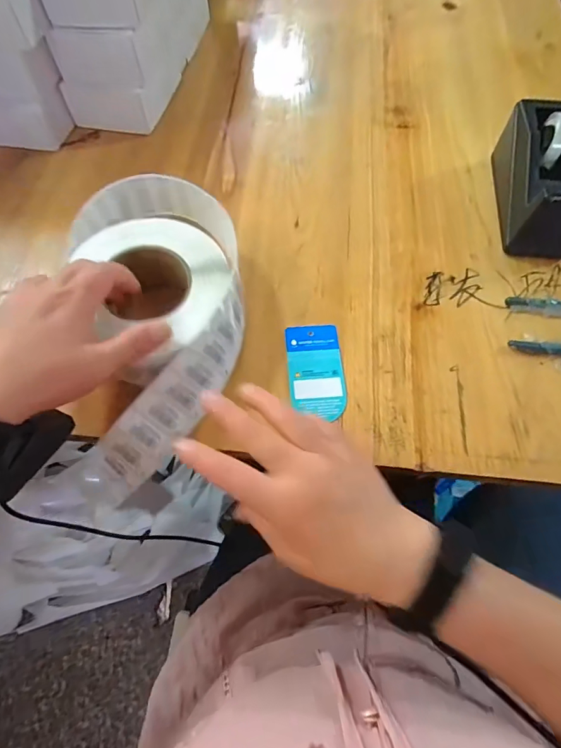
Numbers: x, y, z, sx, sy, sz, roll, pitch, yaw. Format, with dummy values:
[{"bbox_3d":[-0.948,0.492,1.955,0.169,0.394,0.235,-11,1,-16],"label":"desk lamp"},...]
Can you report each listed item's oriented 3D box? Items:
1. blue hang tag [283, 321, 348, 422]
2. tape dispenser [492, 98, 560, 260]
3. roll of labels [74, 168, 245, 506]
[{"bbox_3d":[0.031,-0.005,0.371,0.047,0.005,0.087,-5,61,-1],"label":"blue hang tag"},{"bbox_3d":[0.256,-0.195,0.418,0.062,0.076,0.152,6,62,5],"label":"tape dispenser"},{"bbox_3d":[-0.106,-0.056,0.369,0.144,0.069,0.292,-6,72,-2],"label":"roll of labels"}]

